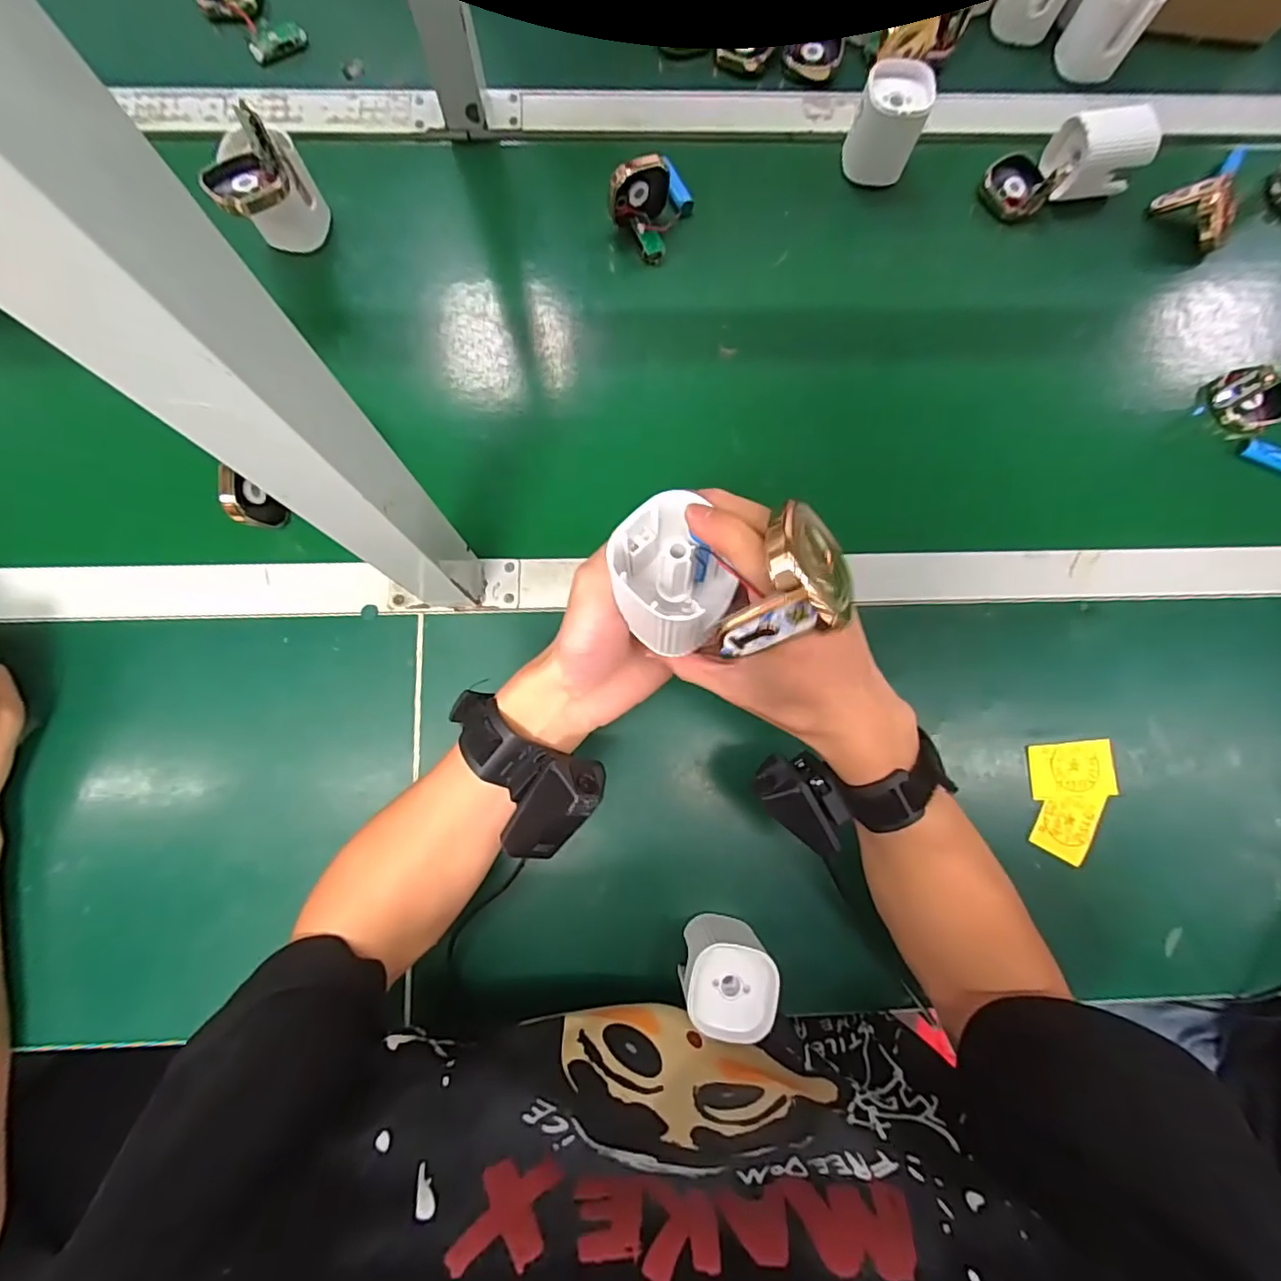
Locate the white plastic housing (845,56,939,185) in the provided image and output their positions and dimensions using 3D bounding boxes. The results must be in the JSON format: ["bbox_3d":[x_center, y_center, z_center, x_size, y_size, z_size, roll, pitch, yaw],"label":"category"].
[{"bbox_3d":[0.215,-0.450,0.514,0.058,0.073,0.048,17,80,1],"label":"white plastic housing"}]

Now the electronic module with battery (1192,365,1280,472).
[{"bbox_3d":[0.528,-0.186,0.491,0.036,0.052,0.100,-25,82,-6],"label":"electronic module with battery"}]

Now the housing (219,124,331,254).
[{"bbox_3d":[-0.296,-0.362,0.474,0.055,0.065,0.059,-2,80,-2],"label":"housing"}]

